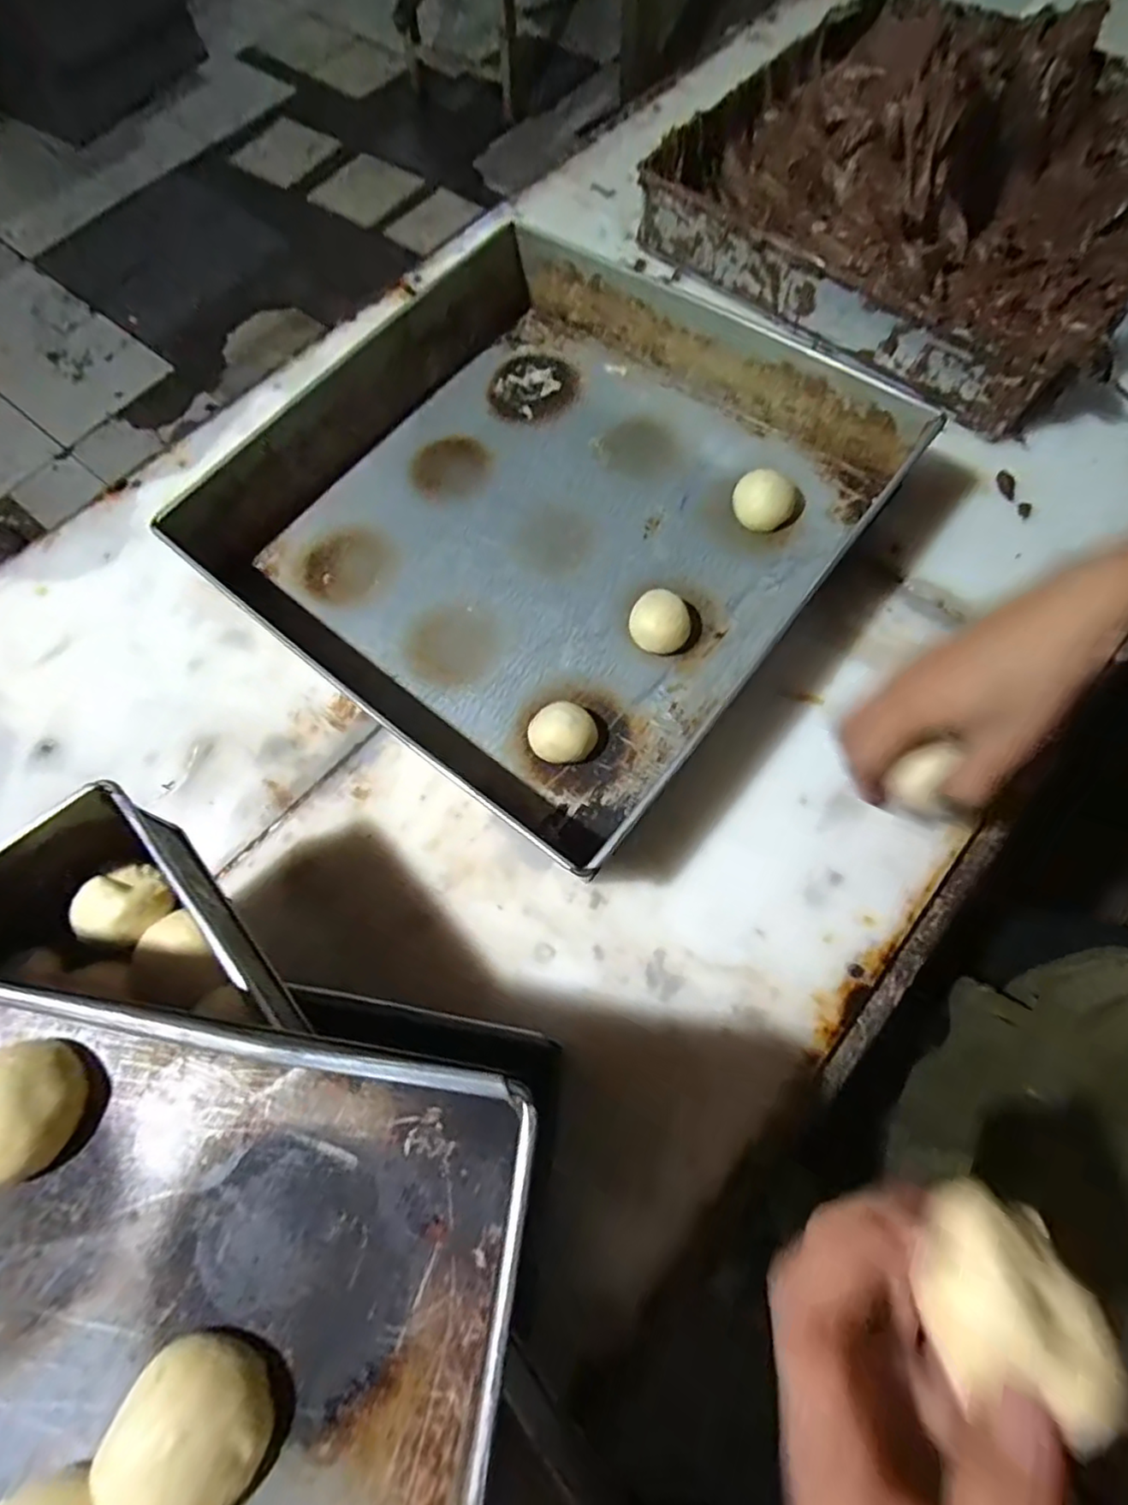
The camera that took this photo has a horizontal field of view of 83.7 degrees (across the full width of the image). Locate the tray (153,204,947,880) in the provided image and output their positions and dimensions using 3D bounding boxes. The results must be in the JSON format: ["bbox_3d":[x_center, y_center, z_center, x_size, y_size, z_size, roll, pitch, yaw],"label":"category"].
[{"bbox_3d":[-0.018,-0.188,0.484,0.412,0.070,0.406,37,75,15],"label":"tray"}]

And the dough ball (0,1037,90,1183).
[{"bbox_3d":[-0.207,0.135,0.239,0.039,0.034,0.046,-13,69,-2],"label":"dough ball"}]

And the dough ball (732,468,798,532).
[{"bbox_3d":[0.154,-0.192,0.487,0.046,0.034,0.040,15,70,8],"label":"dough ball"}]

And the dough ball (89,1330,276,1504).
[{"bbox_3d":[-0.122,0.221,0.204,0.046,0.027,0.043,-1,69,2],"label":"dough ball"}]

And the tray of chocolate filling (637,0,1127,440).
[{"bbox_3d":[0.343,-0.535,0.565,0.405,0.126,0.411,36,75,15],"label":"tray of chocolate filling"}]

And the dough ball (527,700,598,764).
[{"bbox_3d":[-0.001,-0.013,0.438,0.045,0.028,0.040,27,72,12],"label":"dough ball"}]

